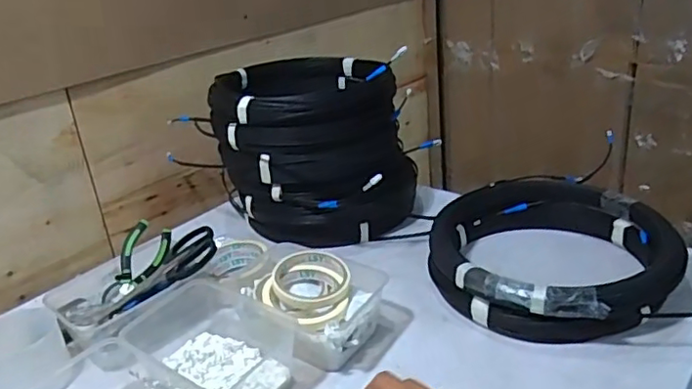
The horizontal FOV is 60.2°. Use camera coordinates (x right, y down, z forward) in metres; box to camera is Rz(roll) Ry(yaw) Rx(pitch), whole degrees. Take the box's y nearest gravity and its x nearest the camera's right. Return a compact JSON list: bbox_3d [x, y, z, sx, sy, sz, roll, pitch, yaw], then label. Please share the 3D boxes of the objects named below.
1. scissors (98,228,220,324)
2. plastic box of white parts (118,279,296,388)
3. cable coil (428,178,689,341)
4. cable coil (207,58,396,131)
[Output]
[{"bbox_3d":[-0.226,0.101,0.736,0.166,0.031,0.076,-37,25,4],"label":"scissors"},{"bbox_3d":[-0.156,0.165,0.668,0.198,0.066,0.127,13,30,36],"label":"plastic box of white parts"},{"bbox_3d":[0.253,0.077,0.750,0.278,0.075,0.270,-5,24,2],"label":"cable coil"},{"bbox_3d":[-0.071,-0.158,0.919,0.272,0.056,0.226,-11,24,-11],"label":"cable coil"}]

